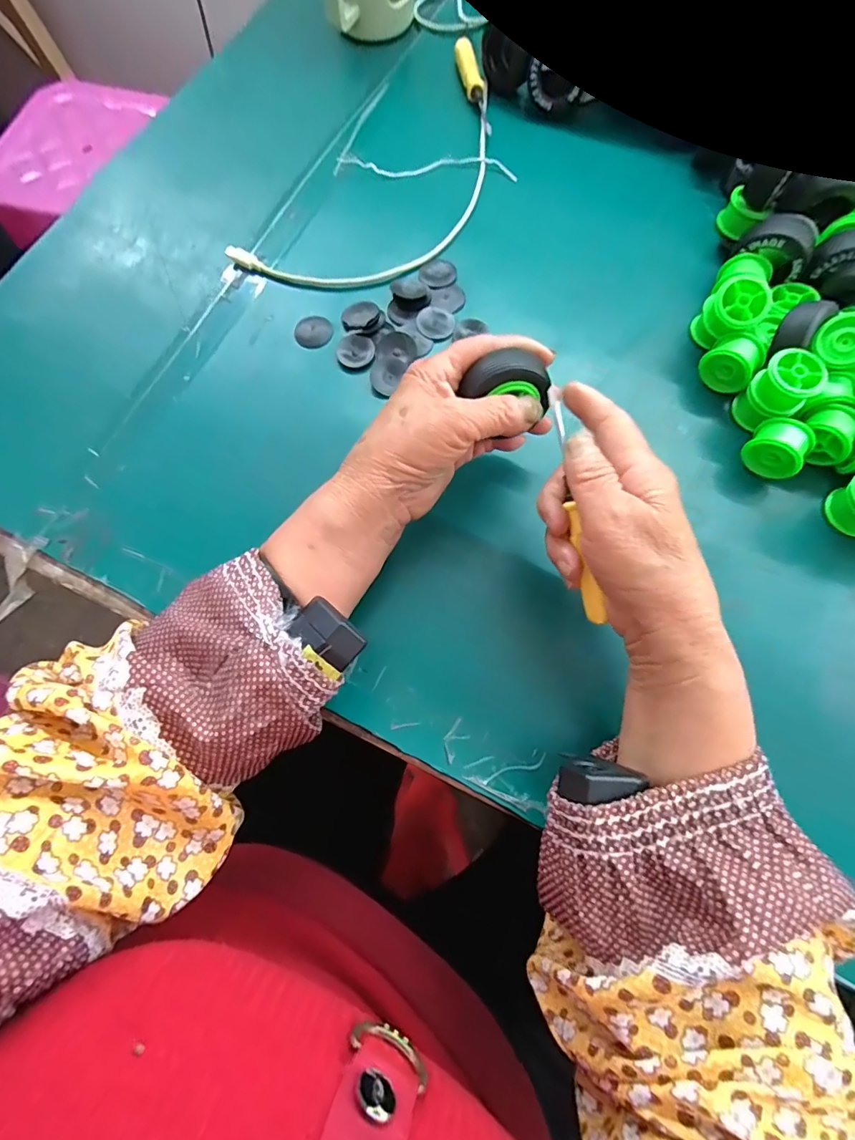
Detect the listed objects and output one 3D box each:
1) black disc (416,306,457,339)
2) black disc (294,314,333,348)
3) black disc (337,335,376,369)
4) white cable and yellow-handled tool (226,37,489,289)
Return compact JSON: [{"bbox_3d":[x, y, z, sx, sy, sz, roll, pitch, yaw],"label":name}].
[{"bbox_3d":[0.006,-0.181,0.355,0.027,0.004,0.029,0,72,0],"label":"black disc"},{"bbox_3d":[-0.085,-0.177,0.361,0.028,0.004,0.027,0,72,0],"label":"black disc"},{"bbox_3d":[-0.051,-0.157,0.349,0.026,0.006,0.024,0,72,0],"label":"black disc"},{"bbox_3d":[-0.013,-0.320,0.398,0.126,0.011,0.299,35,76,11],"label":"white cable and yellow-handled tool"}]

